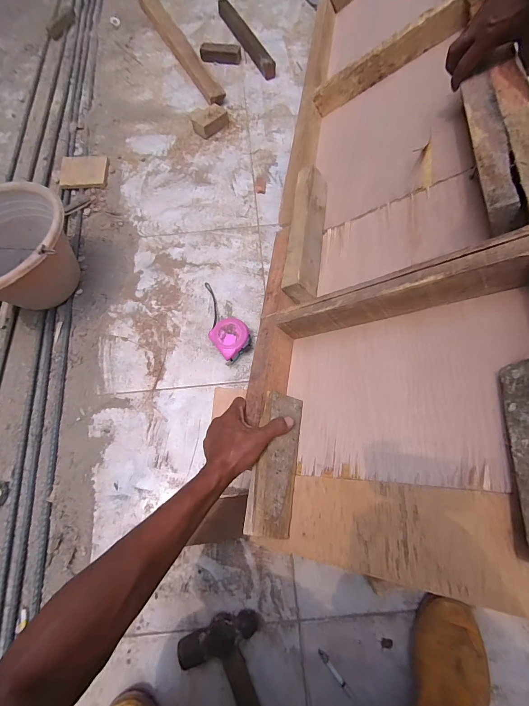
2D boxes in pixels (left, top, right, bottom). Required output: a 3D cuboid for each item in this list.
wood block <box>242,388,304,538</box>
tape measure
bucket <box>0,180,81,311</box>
[{"bbox_3d":[0.017,0.147,0.453,0.057,0.031,0.183,8,62,5],"label":"wood block"},{"bbox_3d":[-0.100,-0.072,0.707,0.071,0.048,0.194,-32,71,-11],"label":"tape measure"},{"bbox_3d":[-0.504,-0.191,0.695,0.233,0.185,0.249,0,68,1],"label":"bucket"}]

